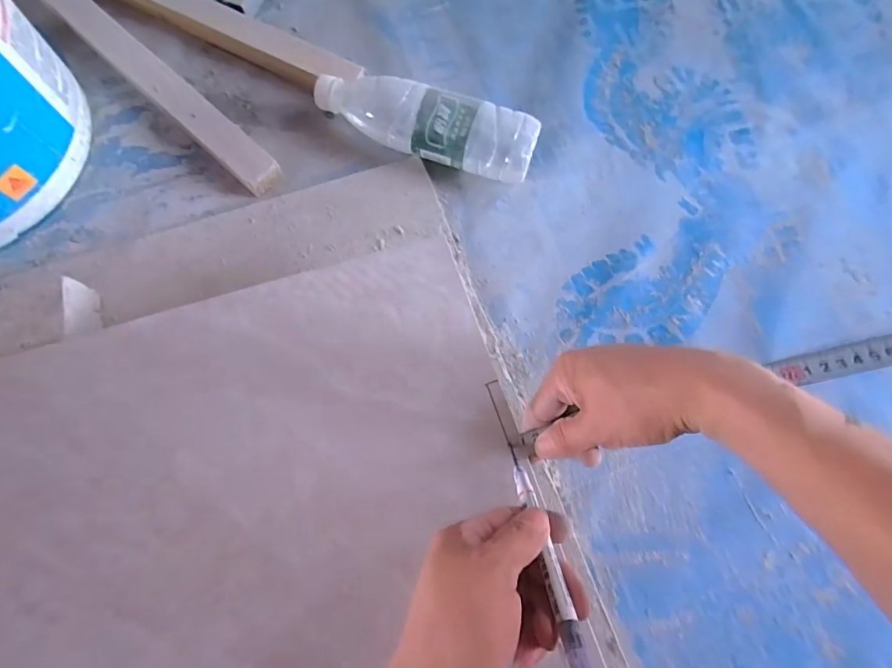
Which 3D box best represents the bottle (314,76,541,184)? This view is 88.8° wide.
[{"bbox_3d":[-0.023,-0.207,0.461,0.222,0.059,0.056,18,74,5],"label":"bottle"}]

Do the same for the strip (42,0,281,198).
[{"bbox_3d":[-0.343,-0.300,0.501,0.448,0.031,0.037,42,77,11],"label":"strip"}]

